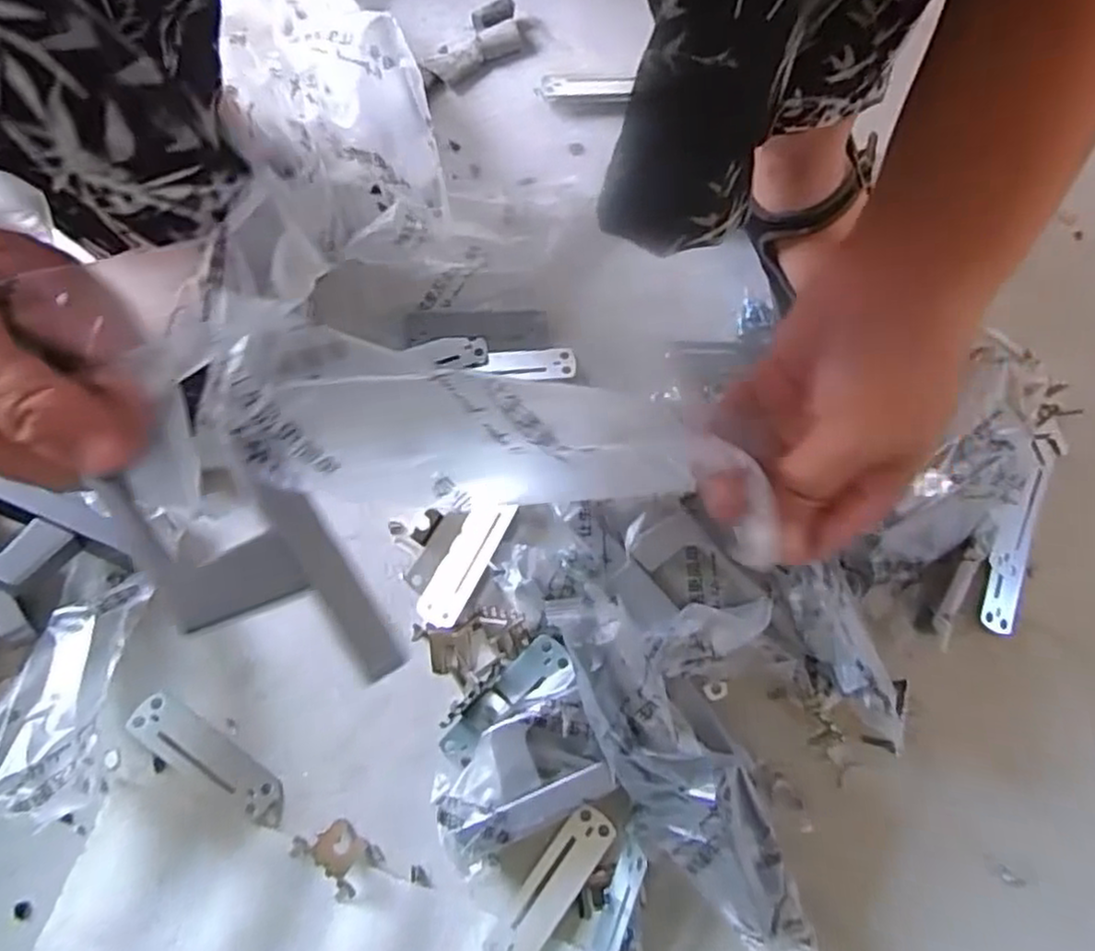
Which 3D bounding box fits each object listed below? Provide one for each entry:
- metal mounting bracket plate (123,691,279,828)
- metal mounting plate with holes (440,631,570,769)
[{"bbox_3d":[-0.198,0.167,0.419,0.104,0.007,0.026,31,70,5],"label":"metal mounting bracket plate"},{"bbox_3d":[-0.026,0.131,0.416,0.024,0.007,0.095,44,99,8],"label":"metal mounting plate with holes"}]

